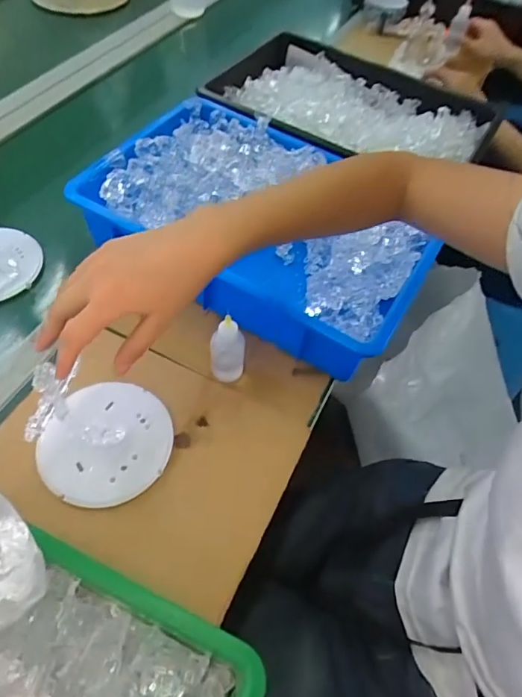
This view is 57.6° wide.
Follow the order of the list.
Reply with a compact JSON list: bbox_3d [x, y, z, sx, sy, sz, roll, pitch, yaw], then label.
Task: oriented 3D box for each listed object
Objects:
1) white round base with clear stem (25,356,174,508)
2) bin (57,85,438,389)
[{"bbox_3d":[-0.157,0.071,0.461,0.130,0.068,0.133,-14,58,-14],"label":"white round base with clear stem"},{"bbox_3d":[0.001,-0.159,0.611,0.409,0.088,0.271,28,58,14],"label":"bin"}]

